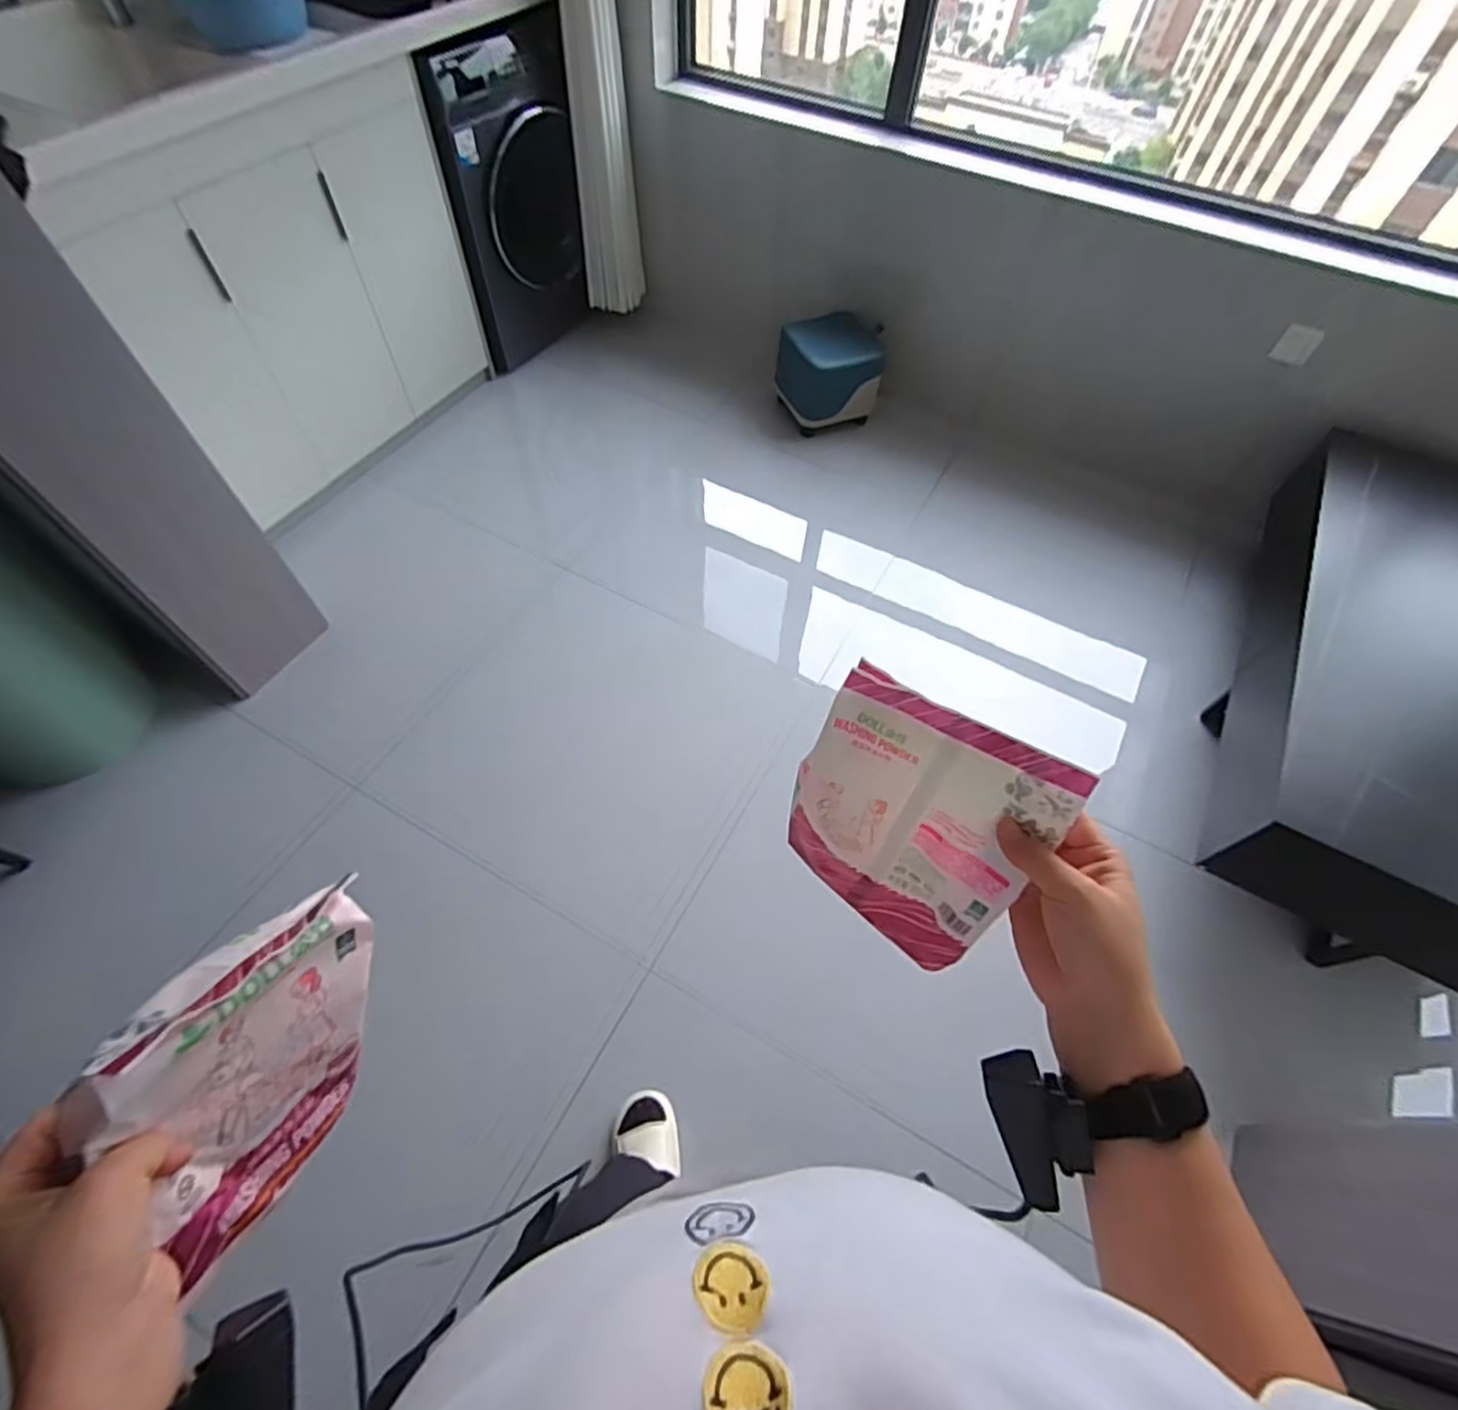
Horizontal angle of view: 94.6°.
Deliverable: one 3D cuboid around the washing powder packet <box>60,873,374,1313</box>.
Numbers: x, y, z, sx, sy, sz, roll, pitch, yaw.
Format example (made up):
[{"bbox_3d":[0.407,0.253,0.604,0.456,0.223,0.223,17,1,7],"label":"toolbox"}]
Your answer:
[{"bbox_3d":[-0.293,0.231,0.415,0.042,0.196,0.160,13,20,14],"label":"washing powder packet"}]

